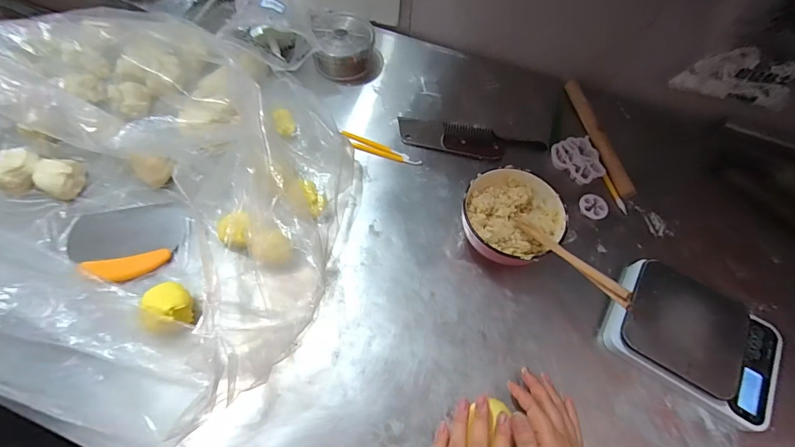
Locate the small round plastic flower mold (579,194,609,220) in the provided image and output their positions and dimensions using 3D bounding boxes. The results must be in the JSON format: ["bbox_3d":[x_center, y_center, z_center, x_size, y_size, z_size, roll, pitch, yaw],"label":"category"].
[{"bbox_3d":[0.305,-0.026,0.584,0.042,0.007,0.040,0,64,-1],"label":"small round plastic flower mold"}]

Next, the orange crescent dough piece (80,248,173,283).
[{"bbox_3d":[-0.359,0.058,0.498,0.103,0.019,0.038,-13,64,-7],"label":"orange crescent dough piece"}]

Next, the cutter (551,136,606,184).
[{"bbox_3d":[0.299,-0.107,0.617,0.077,0.012,0.085,-9,64,-5],"label":"cutter"}]

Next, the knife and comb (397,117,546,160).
[{"bbox_3d":[0.121,-0.142,0.626,0.242,0.022,0.060,12,64,5],"label":"knife and comb"}]

